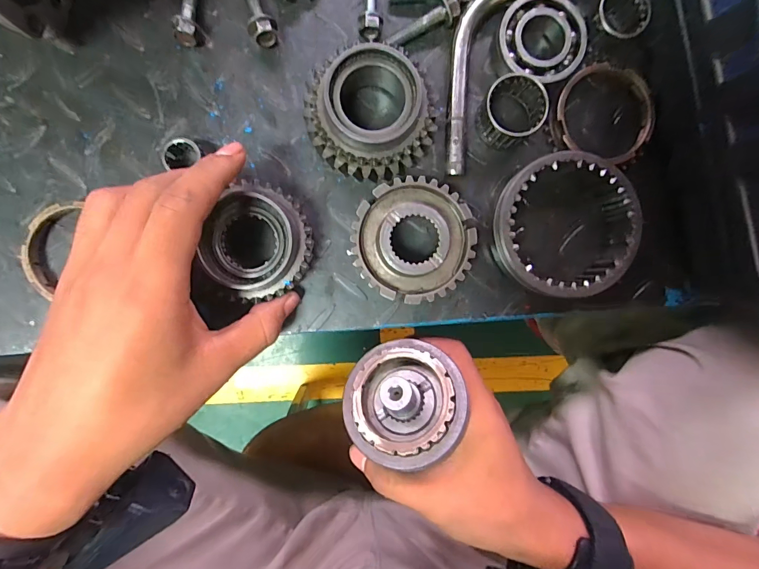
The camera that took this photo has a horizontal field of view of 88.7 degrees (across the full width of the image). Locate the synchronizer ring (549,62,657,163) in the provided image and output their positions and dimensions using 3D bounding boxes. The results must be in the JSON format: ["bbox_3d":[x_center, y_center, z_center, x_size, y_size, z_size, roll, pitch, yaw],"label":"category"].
[{"bbox_3d":[0.133,-0.100,0.233,0.058,0.013,0.057,0,91,-4],"label":"synchronizer ring"}]

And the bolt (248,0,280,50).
[{"bbox_3d":[-0.070,-0.158,0.221,0.015,0.016,0.043,-19,92,-3],"label":"bolt"}]

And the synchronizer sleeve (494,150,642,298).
[{"bbox_3d":[0.105,-0.034,0.228,0.081,0.025,0.080,0,91,-4],"label":"synchronizer sleeve"}]

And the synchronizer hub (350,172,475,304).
[{"bbox_3d":[0.019,-0.025,0.224,0.068,0.025,0.067,0,91,-4],"label":"synchronizer hub"}]

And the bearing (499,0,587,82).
[{"bbox_3d":[0.094,-0.143,0.229,0.049,0.016,0.044,16,90,-4],"label":"bearing"}]

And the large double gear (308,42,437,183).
[{"bbox_3d":[-0.003,-0.094,0.217,0.067,0.033,0.065,0,91,-4],"label":"large double gear"}]

